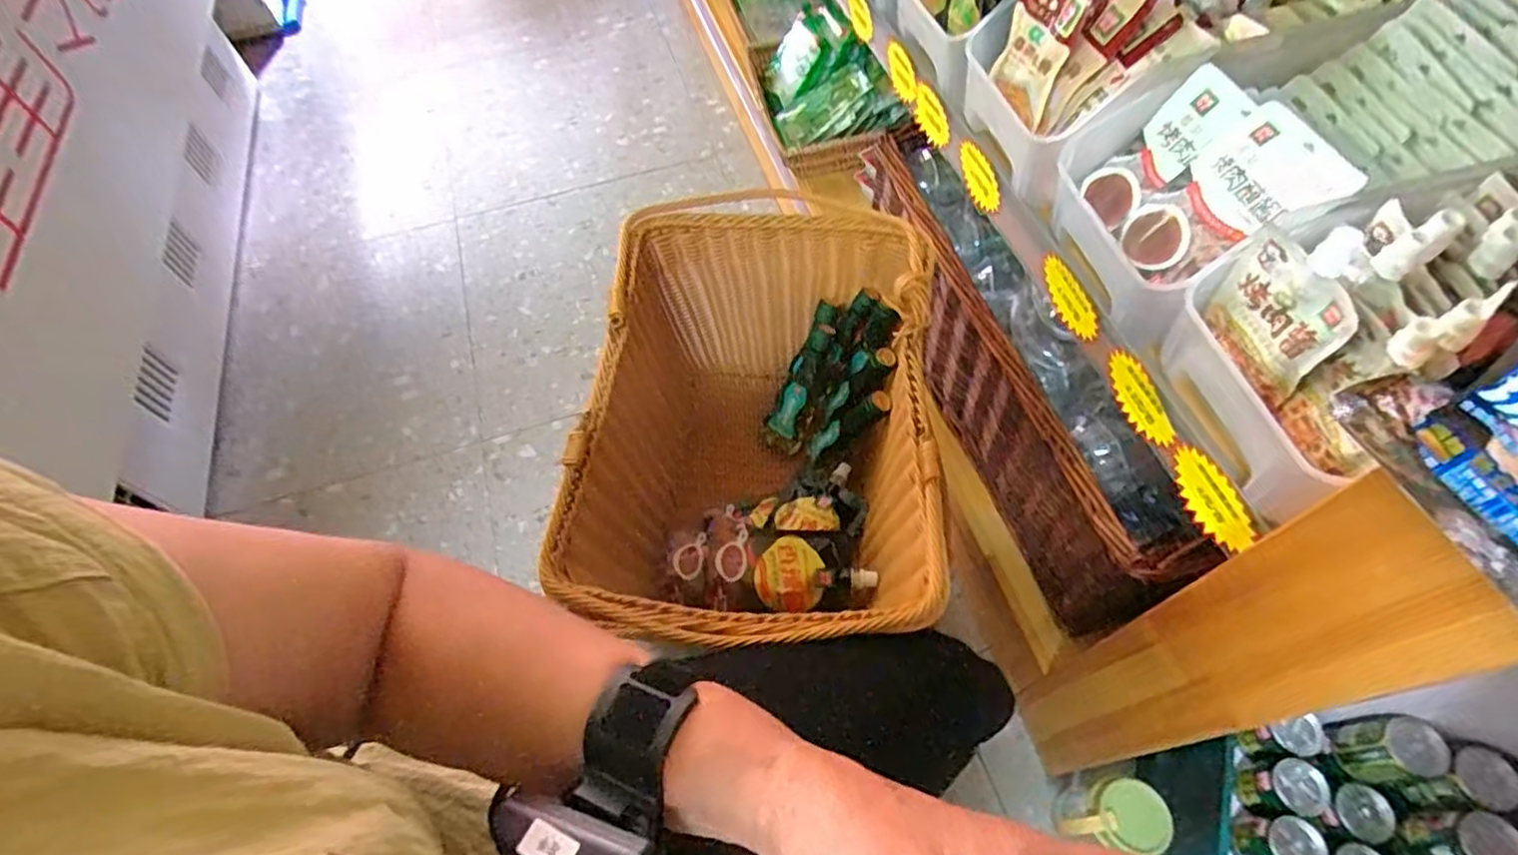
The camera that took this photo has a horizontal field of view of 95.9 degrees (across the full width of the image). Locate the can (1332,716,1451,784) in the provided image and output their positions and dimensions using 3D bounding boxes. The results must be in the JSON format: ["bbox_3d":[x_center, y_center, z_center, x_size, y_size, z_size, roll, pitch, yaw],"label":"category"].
[{"bbox_3d":[0.575,0.295,0.627,0.050,0.070,0.051,-5,59,-1],"label":"can"}]

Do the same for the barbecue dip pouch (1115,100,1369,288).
[{"bbox_3d":[0.362,-0.174,0.536,0.020,0.142,0.095,15,47,-43],"label":"barbecue dip pouch"}]

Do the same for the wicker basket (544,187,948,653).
[{"bbox_3d":[0.006,0.015,0.762,0.318,0.280,0.477,4,59,4],"label":"wicker basket"}]

